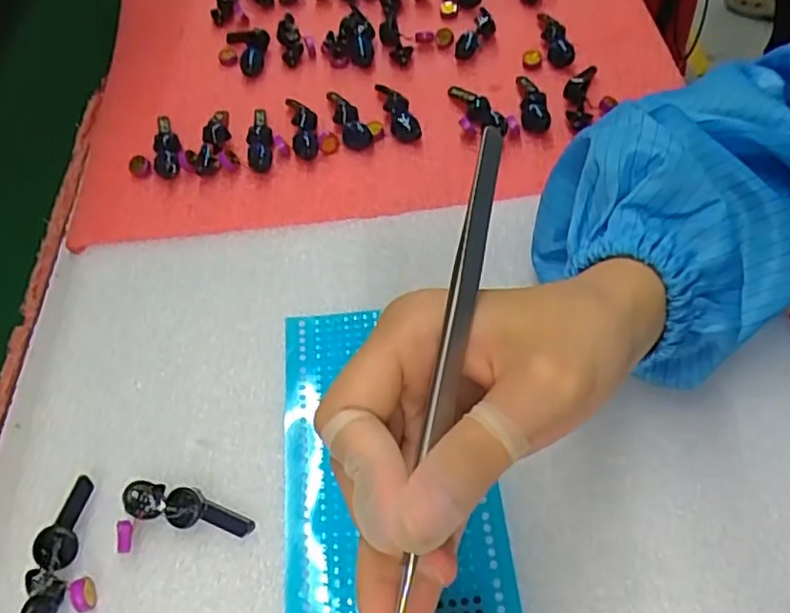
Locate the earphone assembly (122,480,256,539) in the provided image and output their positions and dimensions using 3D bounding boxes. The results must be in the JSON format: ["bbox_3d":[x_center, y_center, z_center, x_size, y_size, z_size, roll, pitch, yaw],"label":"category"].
[{"bbox_3d":[-0.081,0.079,0.259,0.051,0.014,0.014,7,57,10],"label":"earphone assembly"}]

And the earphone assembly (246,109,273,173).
[{"bbox_3d":[-0.078,-0.099,0.379,0.014,0.011,0.051,-9,56,-1],"label":"earphone assembly"}]

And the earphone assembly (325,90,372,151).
[{"bbox_3d":[-0.028,-0.110,0.385,0.015,0.012,0.048,-20,57,-8],"label":"earphone assembly"}]

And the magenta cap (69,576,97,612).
[{"bbox_3d":[-0.115,0.107,0.245,0.007,0.008,0.012,-17,56,-6],"label":"magenta cap"}]

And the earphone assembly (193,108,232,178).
[{"bbox_3d":[-0.104,-0.098,0.379,0.016,0.014,0.053,-3,56,3],"label":"earphone assembly"}]

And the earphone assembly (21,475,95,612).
[{"bbox_3d":[-0.128,0.093,0.252,0.012,0.014,0.055,-2,56,4],"label":"earphone assembly"}]

